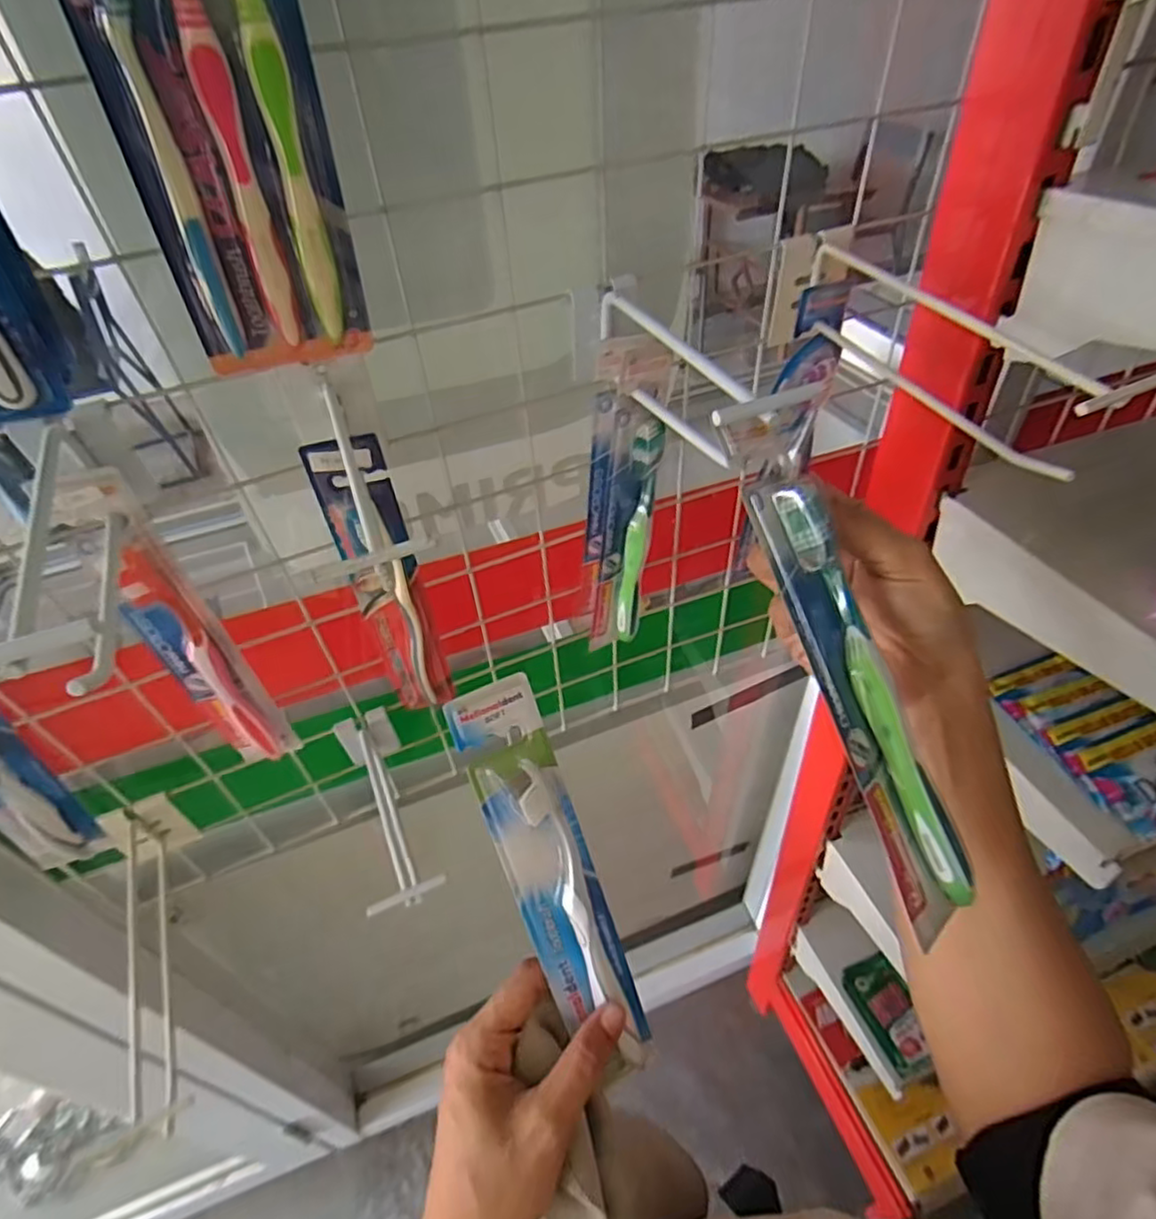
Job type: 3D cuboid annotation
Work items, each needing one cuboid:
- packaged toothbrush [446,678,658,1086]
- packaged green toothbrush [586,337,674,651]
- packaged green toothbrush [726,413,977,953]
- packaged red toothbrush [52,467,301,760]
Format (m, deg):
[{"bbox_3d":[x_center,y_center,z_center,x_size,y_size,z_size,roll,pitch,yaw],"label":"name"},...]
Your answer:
[{"bbox_3d":[-0.007,0.138,0.321,0.041,0.219,0.016,-23,14,-19],"label":"packaged toothbrush"},{"bbox_3d":[0.029,-0.064,0.435,0.050,0.214,0.027,2,45,6],"label":"packaged green toothbrush"},{"bbox_3d":[0.111,0.025,0.271,0.034,0.021,0.213,-22,91,-17],"label":"packaged green toothbrush"},{"bbox_3d":[-0.219,0.018,0.377,0.038,0.216,0.023,-32,51,-25],"label":"packaged red toothbrush"}]

